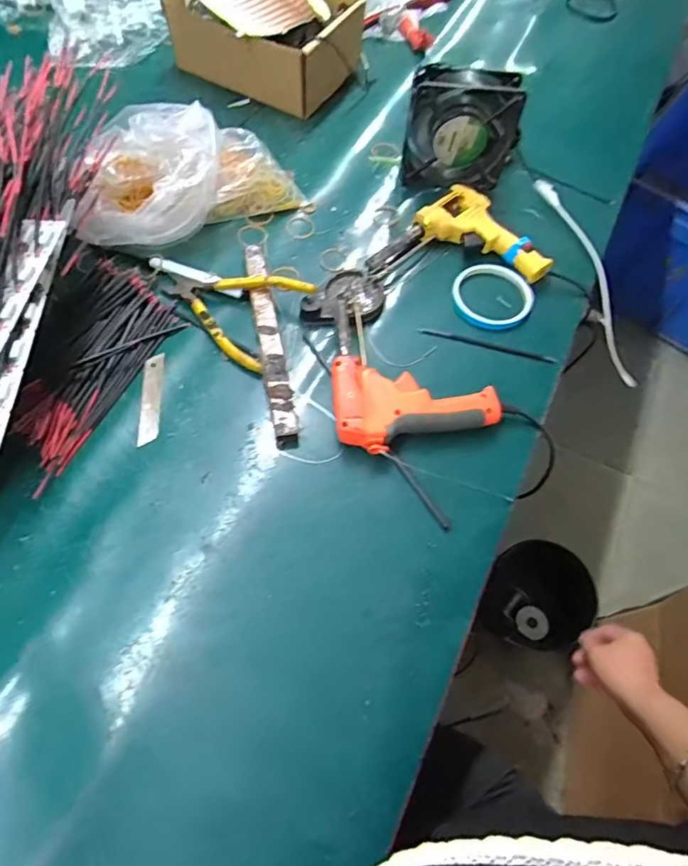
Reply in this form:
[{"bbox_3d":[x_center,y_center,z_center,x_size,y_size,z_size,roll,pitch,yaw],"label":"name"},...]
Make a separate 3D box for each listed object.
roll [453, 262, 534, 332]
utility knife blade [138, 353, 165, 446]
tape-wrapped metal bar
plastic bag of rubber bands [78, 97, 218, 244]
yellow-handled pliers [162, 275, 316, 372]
[{"bbox_3d":[0.162,-0.149,0.572,0.087,0.016,0.083,2,63,-4],"label":"roll"},{"bbox_3d":[-0.182,-0.034,0.495,0.018,0.004,0.095,-2,63,-6],"label":"utility knife blade"},{"bbox_3d":[-0.075,-0.095,0.522,0.025,0.018,0.232,-10,64,-10],"label":"tape-wrapped metal bar"},{"bbox_3d":[-0.199,-0.267,0.551,0.137,0.095,0.147,7,63,-1],"label":"plastic bag of rubber bands"},{"bbox_3d":[-0.118,-0.134,0.531,0.143,0.029,0.101,27,64,9],"label":"yellow-handled pliers"}]

